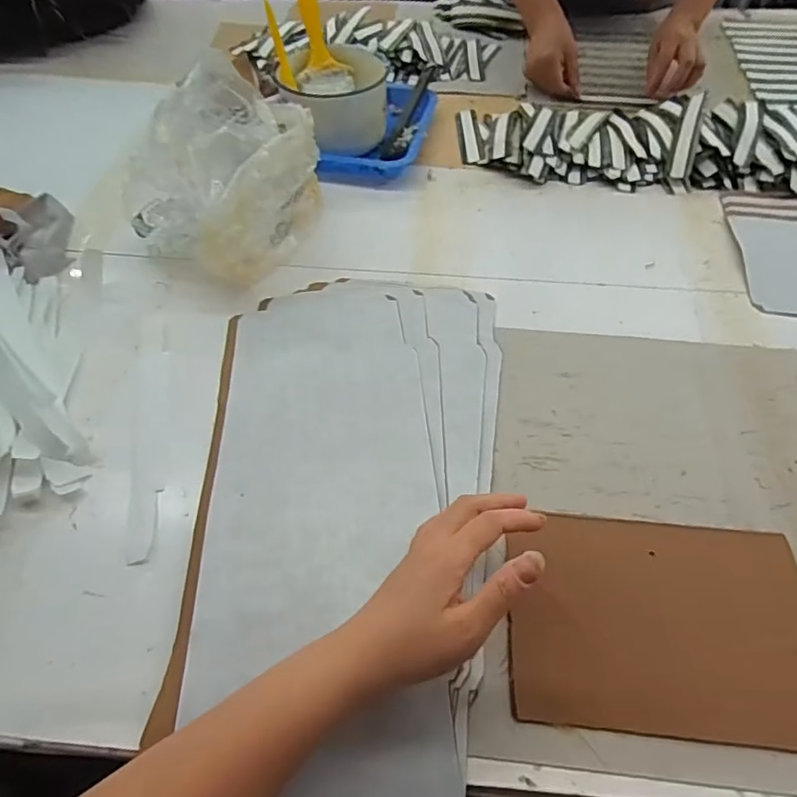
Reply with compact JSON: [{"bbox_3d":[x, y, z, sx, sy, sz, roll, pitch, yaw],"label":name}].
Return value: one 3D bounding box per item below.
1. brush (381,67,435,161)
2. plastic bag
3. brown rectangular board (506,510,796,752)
[{"bbox_3d":[0.015,-0.400,0.729,0.041,0.034,0.188,11,55,8],"label":"brush"},{"bbox_3d":[-0.187,-0.238,0.558,0.171,0.140,0.165,21,57,15],"label":"plastic bag"},{"bbox_3d":[0.184,0.151,0.361,0.208,0.005,0.142,5,53,4],"label":"brown rectangular board"}]

